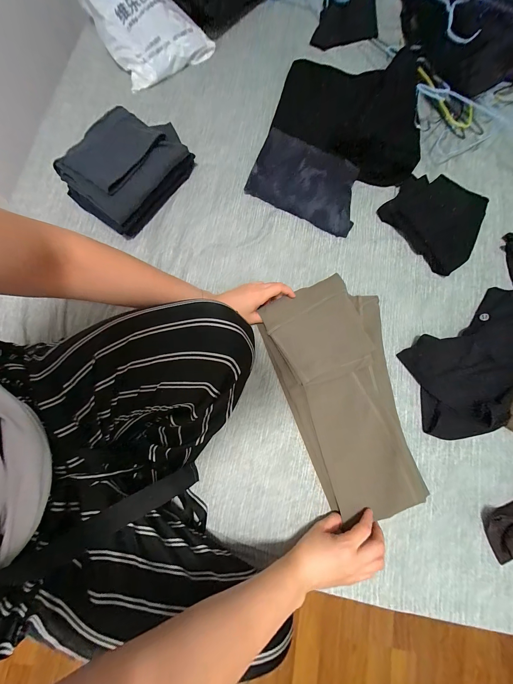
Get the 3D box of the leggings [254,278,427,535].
[{"bbox_3d":[0.146,0.082,0.445,0.193,0.032,0.378,-15,78,-2],"label":"leggings"}]

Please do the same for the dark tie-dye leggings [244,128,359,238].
[{"bbox_3d":[0.102,-0.319,0.525,0.224,0.020,0.129,28,98,6],"label":"dark tie-dye leggings"}]

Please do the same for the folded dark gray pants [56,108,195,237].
[{"bbox_3d":[-0.255,-0.341,0.513,0.149,0.103,0.211,33,80,8],"label":"folded dark gray pants"}]

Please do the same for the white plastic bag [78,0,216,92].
[{"bbox_3d":[-0.286,-0.800,0.607,0.221,0.167,0.327,-33,79,-6],"label":"white plastic bag"}]

